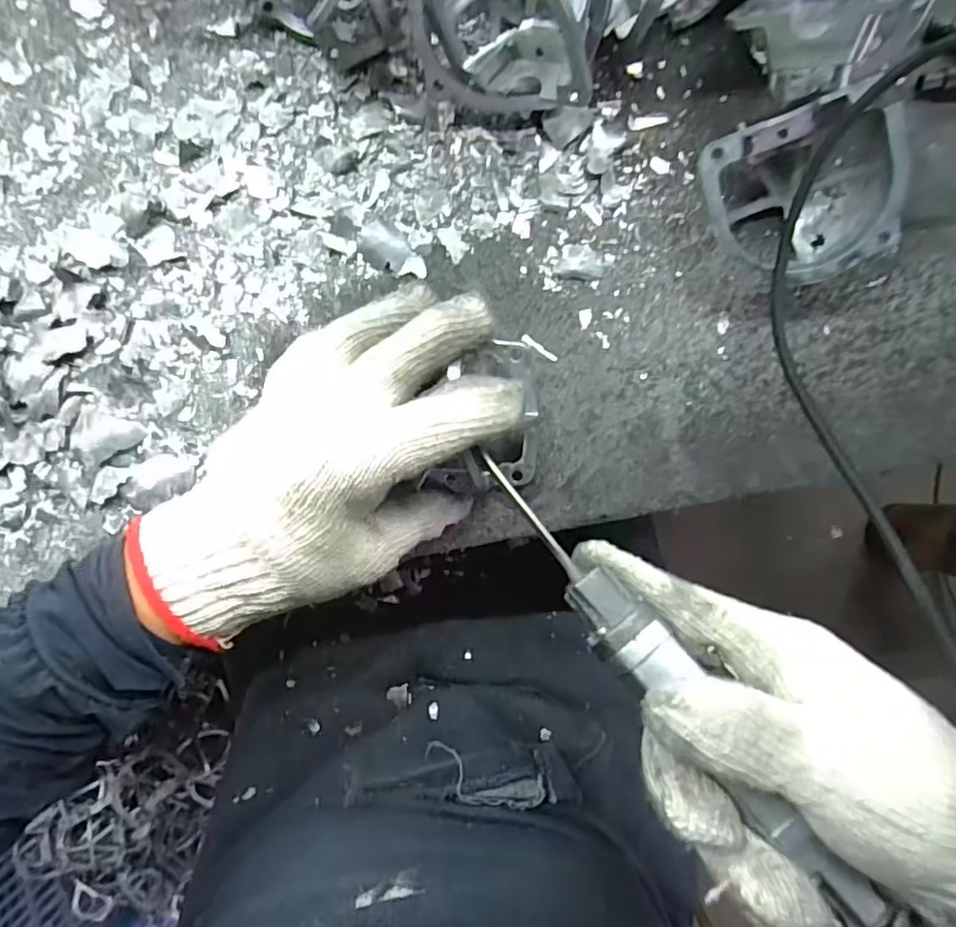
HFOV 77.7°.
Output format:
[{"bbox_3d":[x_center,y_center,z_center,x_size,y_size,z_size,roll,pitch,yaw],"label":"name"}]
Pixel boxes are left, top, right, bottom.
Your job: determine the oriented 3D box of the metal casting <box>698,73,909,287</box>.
[{"bbox_3d":[0.154,-0.126,0.289,0.075,0.063,0.077,0,87,-1],"label":"metal casting"}]

